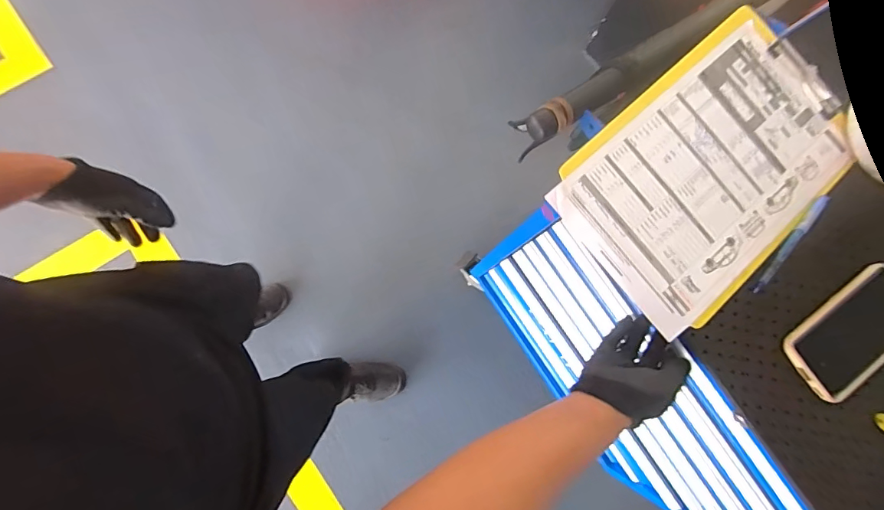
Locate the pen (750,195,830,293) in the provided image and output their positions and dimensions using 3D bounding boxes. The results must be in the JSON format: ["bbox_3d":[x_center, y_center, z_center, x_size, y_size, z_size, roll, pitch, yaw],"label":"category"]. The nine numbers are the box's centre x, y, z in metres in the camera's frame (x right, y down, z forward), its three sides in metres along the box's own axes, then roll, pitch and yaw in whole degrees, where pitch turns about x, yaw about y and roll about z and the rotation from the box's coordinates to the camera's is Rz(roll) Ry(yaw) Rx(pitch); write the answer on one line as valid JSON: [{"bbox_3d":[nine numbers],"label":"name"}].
[{"bbox_3d":[0.410,-0.015,0.514,0.015,0.008,0.157,41,76,14],"label":"pen"}]

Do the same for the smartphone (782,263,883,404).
[{"bbox_3d":[0.475,0.085,0.501,0.180,0.010,0.083,-34,78,-11],"label":"smartphone"}]

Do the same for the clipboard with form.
[{"bbox_3d":[0.317,-0.105,0.512,0.363,0.008,0.229,-41,90,-10],"label":"clipboard with form"}]

